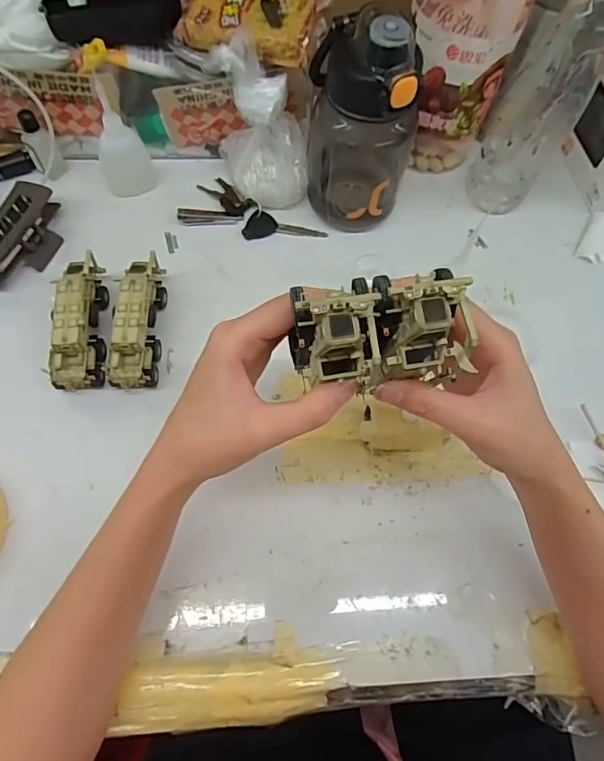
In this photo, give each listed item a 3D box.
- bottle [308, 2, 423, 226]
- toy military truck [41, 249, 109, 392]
[{"bbox_3d":[0.046,-0.206,0.408,0.093,0.164,0.071,13,67,3],"label":"bottle"},{"bbox_3d":[-0.180,-0.049,0.396,0.034,0.042,0.113,-3,67,-4],"label":"toy military truck"}]

